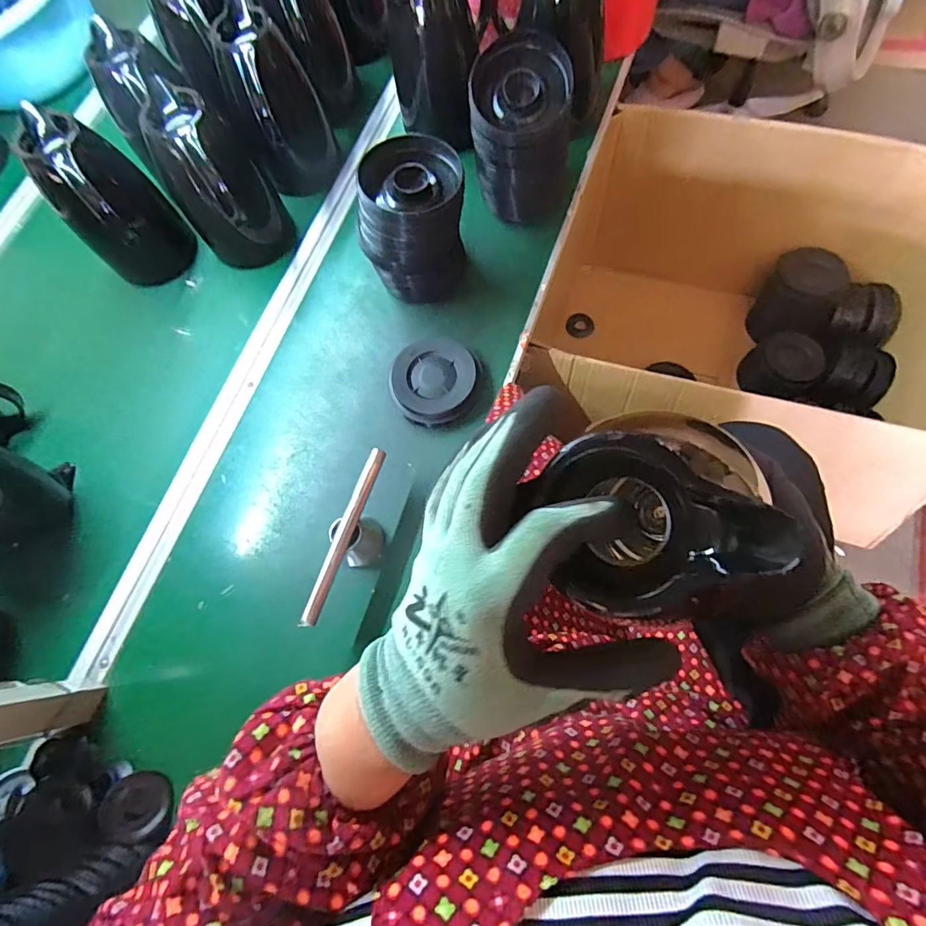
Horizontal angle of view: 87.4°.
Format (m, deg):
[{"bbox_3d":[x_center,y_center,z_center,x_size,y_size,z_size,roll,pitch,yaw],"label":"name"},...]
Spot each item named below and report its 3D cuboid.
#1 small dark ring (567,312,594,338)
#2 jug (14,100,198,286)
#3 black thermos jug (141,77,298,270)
[{"bbox_3d":[0.262,-0.307,1.083,0.060,0.004,0.056,-1,86,9],"label":"small dark ring"},{"bbox_3d":[-0.472,-0.344,0.668,0.118,0.204,0.155,-43,73,-8],"label":"jug"},{"bbox_3d":[-0.325,-0.371,0.654,0.121,0.186,0.157,-28,72,-4],"label":"black thermos jug"}]

